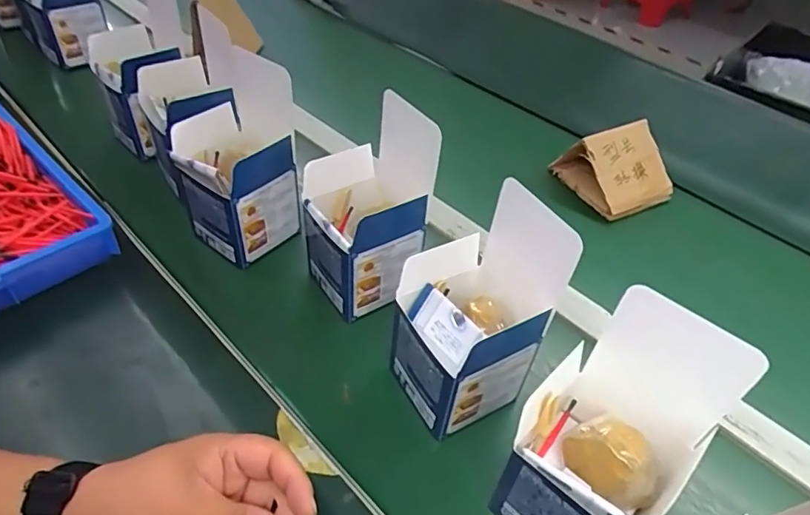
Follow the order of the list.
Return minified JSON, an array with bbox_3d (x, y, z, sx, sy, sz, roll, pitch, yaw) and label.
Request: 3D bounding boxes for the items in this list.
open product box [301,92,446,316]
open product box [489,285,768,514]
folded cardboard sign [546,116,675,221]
[{"bbox_3d":[-0.037,-0.035,0.475,0.111,0.157,0.089,-13,48,-16],"label":"open product box"},{"bbox_3d":[0.124,0.119,0.339,0.099,0.179,0.094,35,53,27],"label":"open product box"},{"bbox_3d":[0.259,-0.113,0.652,0.107,0.071,0.110,-16,49,-19],"label":"folded cardboard sign"}]

